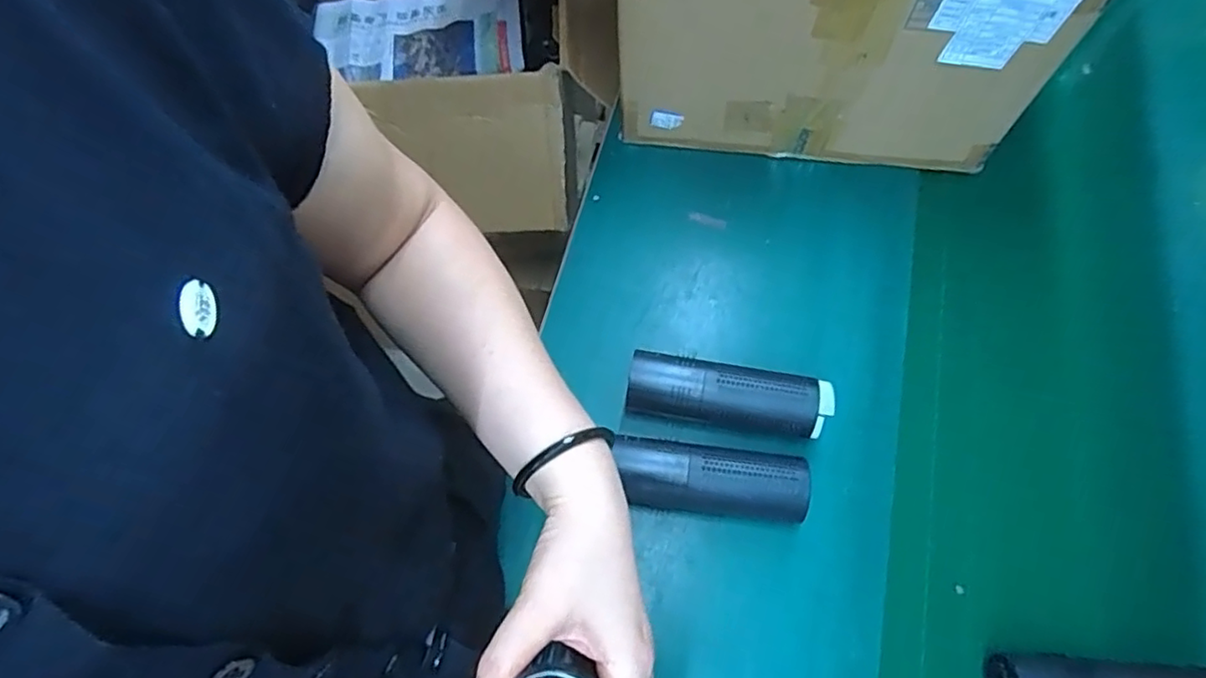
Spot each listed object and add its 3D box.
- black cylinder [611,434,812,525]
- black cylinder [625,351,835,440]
[{"bbox_3d":[0.090,0.119,0.540,0.158,0.046,0.051,6,66,4],"label":"black cylinder"},{"bbox_3d":[0.109,0.051,0.566,0.174,0.049,0.054,7,66,5],"label":"black cylinder"}]

